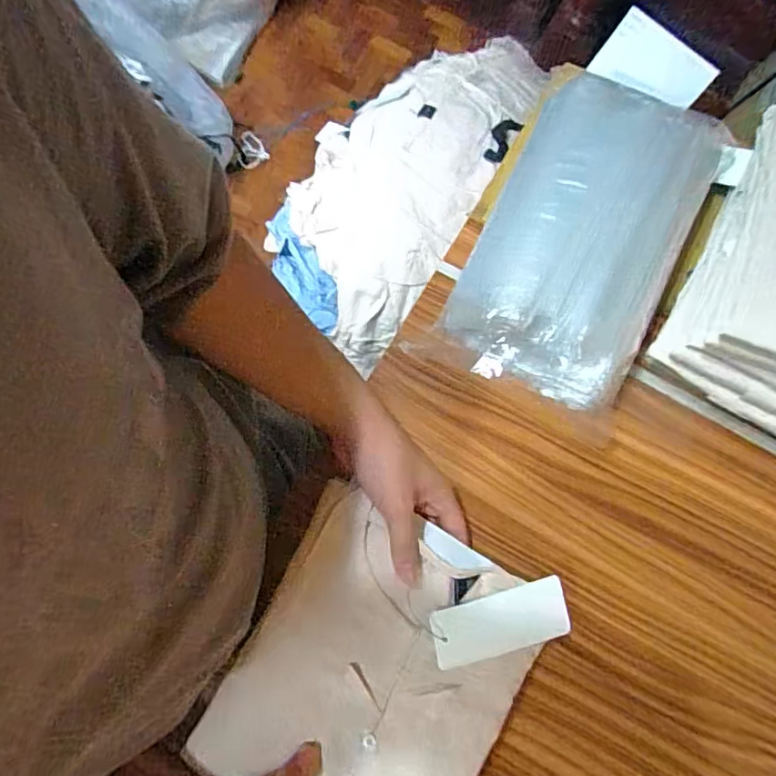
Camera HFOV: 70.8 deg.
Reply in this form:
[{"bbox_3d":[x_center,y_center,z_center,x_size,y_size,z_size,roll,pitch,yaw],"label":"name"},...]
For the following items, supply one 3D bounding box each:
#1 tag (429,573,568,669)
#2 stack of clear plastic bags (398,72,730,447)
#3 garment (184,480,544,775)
[{"bbox_3d":[0.094,0.194,0.450,0.117,0.004,0.046,-11,79,-13],"label":"tag"},{"bbox_3d":[0.171,-0.123,0.511,0.173,0.106,0.299,27,76,7],"label":"stack of clear plastic bags"},{"bbox_3d":[-0.014,0.235,0.428,0.205,0.028,0.241,29,76,8],"label":"garment"}]

